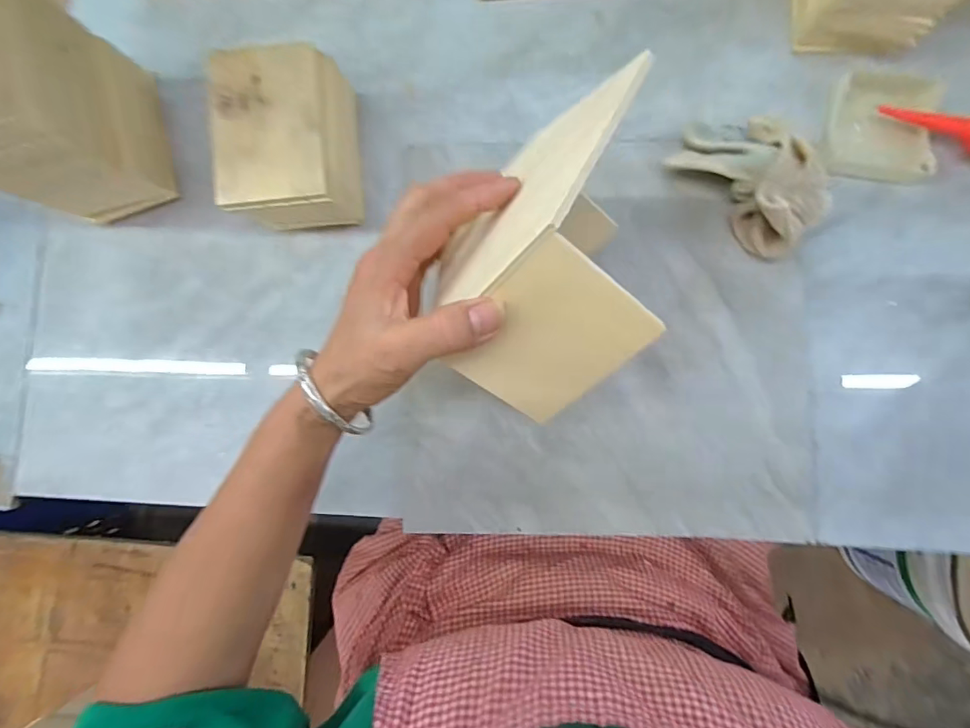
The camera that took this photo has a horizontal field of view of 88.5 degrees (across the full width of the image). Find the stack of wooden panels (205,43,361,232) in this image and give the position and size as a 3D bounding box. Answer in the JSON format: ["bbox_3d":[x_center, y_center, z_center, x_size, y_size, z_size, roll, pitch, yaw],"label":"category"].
[{"bbox_3d":[-0.141,-0.155,0.369,0.083,0.072,0.120,-4,85,2],"label":"stack of wooden panels"}]

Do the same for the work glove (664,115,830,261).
[{"bbox_3d":[0.200,-0.142,0.357,0.083,0.055,0.114,-44,85,-2],"label":"work glove"}]

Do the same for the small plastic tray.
[{"bbox_3d":[0.304,-0.180,0.376,0.079,0.014,0.079,7,85,3],"label":"small plastic tray"}]

